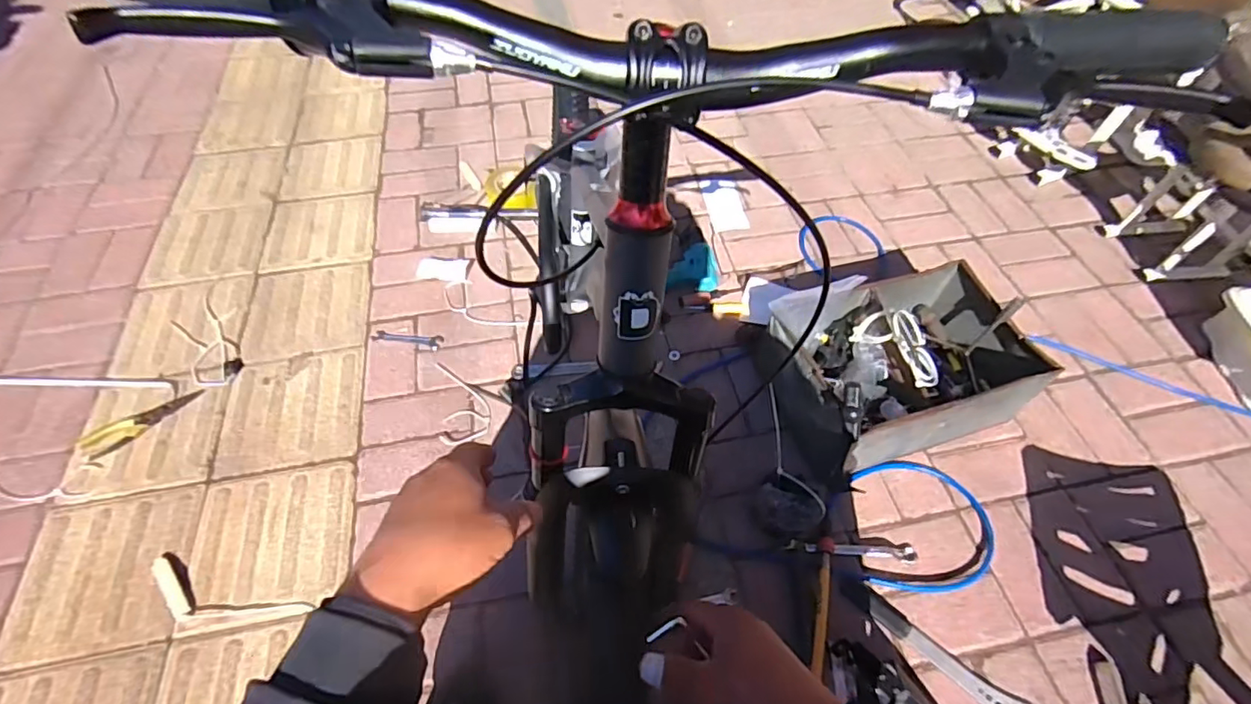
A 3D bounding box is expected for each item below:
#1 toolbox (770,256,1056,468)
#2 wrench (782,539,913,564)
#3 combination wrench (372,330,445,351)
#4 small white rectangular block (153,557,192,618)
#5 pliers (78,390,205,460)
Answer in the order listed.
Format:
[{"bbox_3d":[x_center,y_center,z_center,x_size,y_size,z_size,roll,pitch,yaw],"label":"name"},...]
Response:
[{"bbox_3d":[0.493,0.016,1.013,0.431,0.185,0.295,-13,56,-12],"label":"toolbox"},{"bbox_3d":[0.367,0.323,0.920,0.203,0.017,0.029,2,57,-1],"label":"wrench"},{"bbox_3d":[-0.444,-0.026,1.161,0.139,0.010,0.037,5,57,1],"label":"combination wrench"},{"bbox_3d":[-0.694,0.358,0.867,0.024,0.006,0.109,-36,65,-23],"label":"small white rectangular block"},{"bbox_3d":[-0.875,0.129,1.034,0.196,0.018,0.057,-34,64,-22],"label":"pliers"}]

